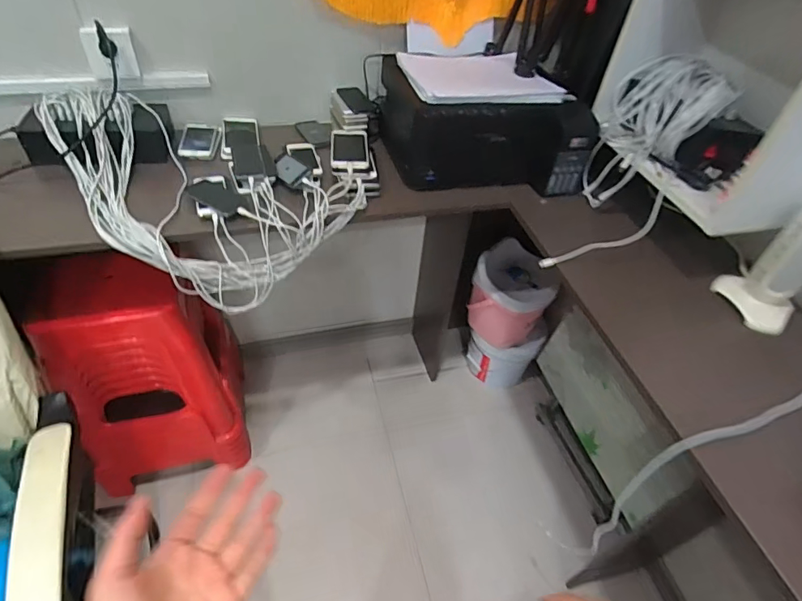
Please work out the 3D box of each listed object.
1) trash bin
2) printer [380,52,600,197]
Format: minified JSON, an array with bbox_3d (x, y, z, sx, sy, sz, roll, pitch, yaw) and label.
[{"bbox_3d":[0.353,0.064,1.571,0.266,0.481,0.226,21,48,14],"label":"trash bin"},{"bbox_3d":[0.176,-0.401,1.041,0.403,0.187,0.318,-3,47,-10],"label":"printer"}]

